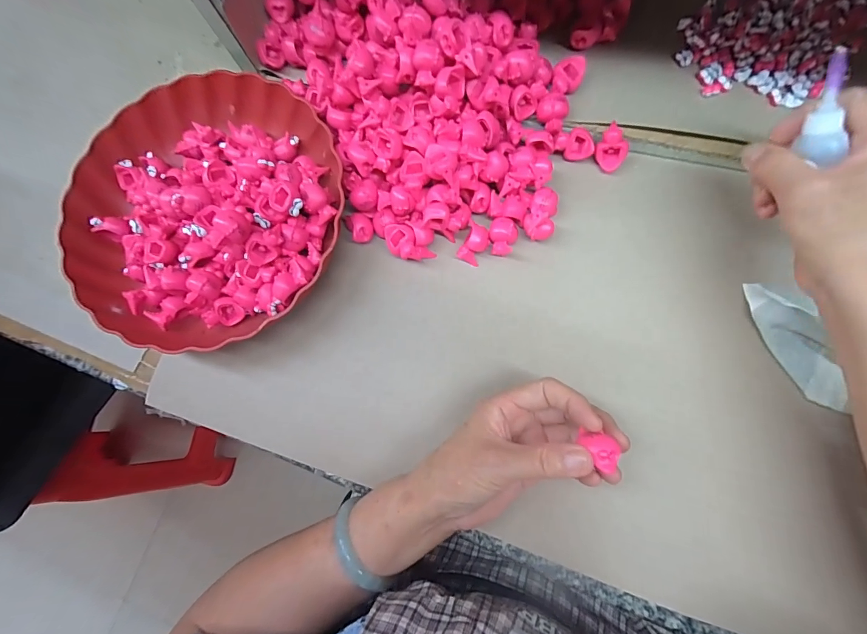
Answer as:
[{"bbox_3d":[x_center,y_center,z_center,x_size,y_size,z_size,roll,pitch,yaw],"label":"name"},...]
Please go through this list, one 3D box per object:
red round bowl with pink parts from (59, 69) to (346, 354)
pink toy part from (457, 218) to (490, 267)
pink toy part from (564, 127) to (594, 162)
[{"bbox_3d":[-0.196,-0.095,0.330,0.240,0.059,0.246,-1,79,6],"label":"red round bowl with pink parts"},{"bbox_3d":[0.035,-0.062,0.321,0.020,0.025,0.030,22,82,10],"label":"pink toy part"},{"bbox_3d":[0.126,-0.149,0.326,0.023,0.013,0.022,-7,78,5],"label":"pink toy part"}]

